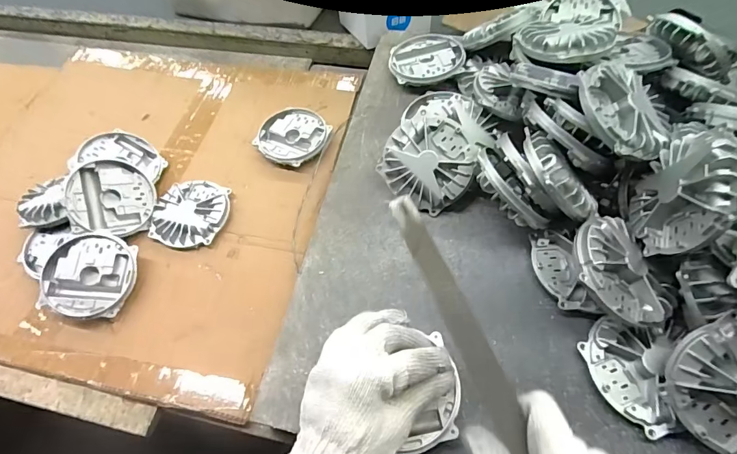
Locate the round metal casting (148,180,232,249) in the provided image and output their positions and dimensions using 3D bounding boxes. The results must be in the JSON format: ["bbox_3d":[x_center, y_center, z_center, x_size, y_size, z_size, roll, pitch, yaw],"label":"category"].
[{"bbox_3d":[-0.255,-0.021,0.587,0.103,0.025,0.108,-2,59,3],"label":"round metal casting"}]

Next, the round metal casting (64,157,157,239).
[{"bbox_3d":[-0.360,-0.044,0.575,0.104,0.024,0.111,7,78,-33],"label":"round metal casting"}]

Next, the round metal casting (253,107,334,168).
[{"bbox_3d":[-0.121,-0.141,0.650,0.107,0.023,0.112,-2,59,3],"label":"round metal casting"}]

